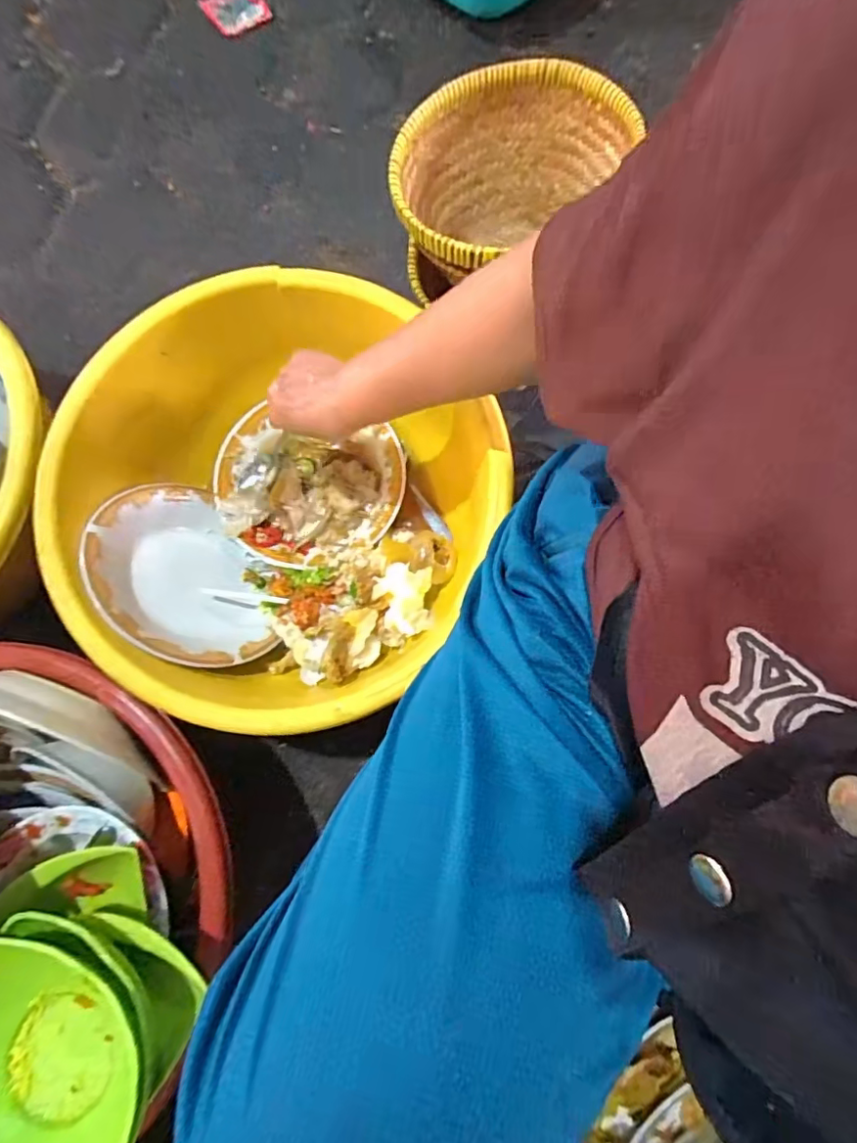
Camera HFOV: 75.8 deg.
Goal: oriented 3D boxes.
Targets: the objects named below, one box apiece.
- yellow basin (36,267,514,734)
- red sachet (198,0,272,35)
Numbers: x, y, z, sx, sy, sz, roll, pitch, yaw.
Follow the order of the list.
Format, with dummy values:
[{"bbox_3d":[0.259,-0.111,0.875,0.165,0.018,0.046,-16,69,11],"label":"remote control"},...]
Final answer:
[{"bbox_3d":[-0.155,-0.071,0.591,0.399,0.190,0.407,0,80,2],"label":"yellow basin"},{"bbox_3d":[-0.293,-0.855,0.835,0.081,0.016,0.087,-31,81,-6],"label":"red sachet"}]

